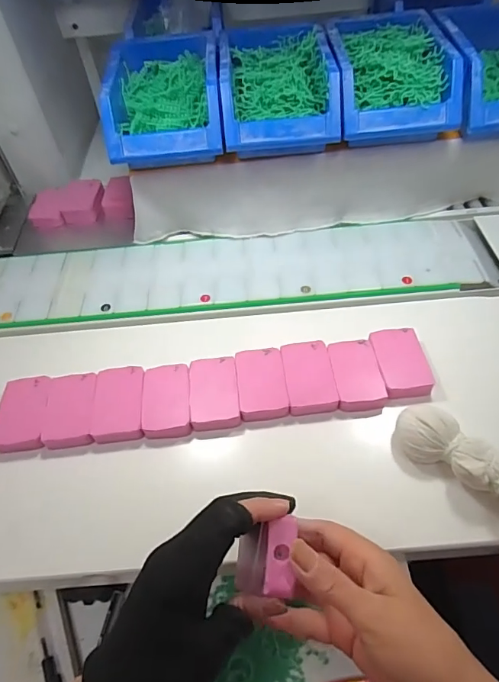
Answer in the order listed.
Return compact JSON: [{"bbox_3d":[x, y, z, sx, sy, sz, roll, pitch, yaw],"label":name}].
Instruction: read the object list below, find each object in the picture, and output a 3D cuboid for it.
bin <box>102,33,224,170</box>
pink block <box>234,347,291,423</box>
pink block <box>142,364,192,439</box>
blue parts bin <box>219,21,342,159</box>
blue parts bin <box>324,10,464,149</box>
[{"bbox_3d":[-0.094,-0.278,0.515,0.123,0.076,0.183,-5,51,1],"label":"bin"},{"bbox_3d":[0.012,0.041,0.432,0.045,0.013,0.071,-7,51,0],"label":"pink block"},{"bbox_3d":[-0.078,0.057,0.426,0.044,0.011,0.072,-7,51,0],"label":"pink block"},{"bbox_3d":[0.031,-0.290,0.516,0.121,0.080,0.181,-5,51,2],"label":"blue parts bin"},{"bbox_3d":[0.155,-0.299,0.507,0.124,0.072,0.172,-5,51,2],"label":"blue parts bin"}]

